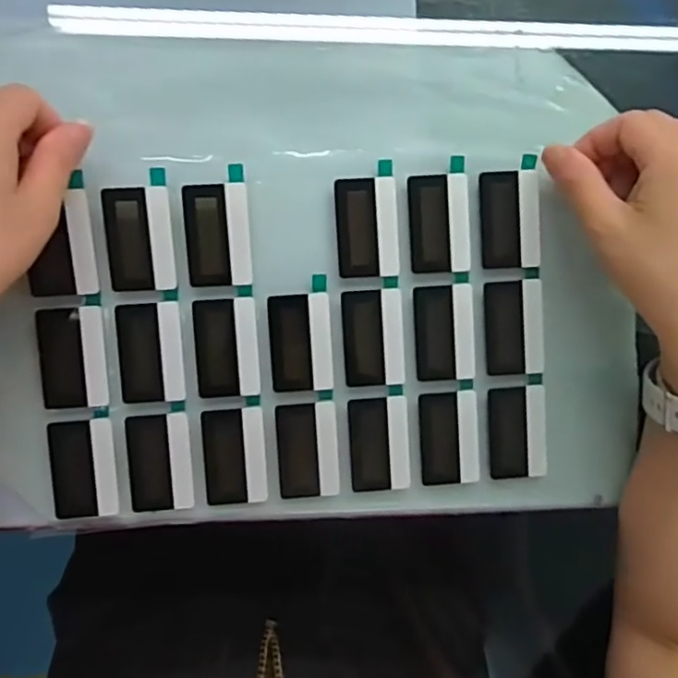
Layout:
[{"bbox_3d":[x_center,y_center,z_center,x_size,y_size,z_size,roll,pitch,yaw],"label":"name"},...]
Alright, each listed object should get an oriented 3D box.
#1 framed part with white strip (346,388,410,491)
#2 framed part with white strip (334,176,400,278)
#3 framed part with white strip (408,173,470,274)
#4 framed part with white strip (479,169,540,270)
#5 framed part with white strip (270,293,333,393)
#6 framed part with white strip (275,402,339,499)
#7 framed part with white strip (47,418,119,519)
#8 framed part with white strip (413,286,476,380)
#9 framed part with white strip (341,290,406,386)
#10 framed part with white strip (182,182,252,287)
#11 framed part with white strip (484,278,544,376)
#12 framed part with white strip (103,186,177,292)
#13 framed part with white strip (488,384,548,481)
[{"bbox_3d":[0.023,0.059,0.363,0.034,0.004,0.059,-4,96,-5],"label":"framed part with white strip"},{"bbox_3d":[0.015,-0.061,0.348,0.033,0.004,0.054,-4,96,-5],"label":"framed part with white strip"},{"bbox_3d":[0.056,-0.064,0.352,0.034,0.004,0.054,-4,96,-5],"label":"framed part with white strip"},{"bbox_3d":[0.097,-0.067,0.357,0.033,0.004,0.054,-4,96,-5],"label":"framed part with white strip"},{"bbox_3d":[-0.021,0.003,0.351,0.033,0.004,0.054,-4,96,-5],"label":"framed part with white strip"},{"bbox_3d":[-0.018,0.064,0.359,0.033,0.004,0.054,-3,96,-5],"label":"framed part with white strip"},{"bbox_3d":[-0.140,0.072,0.346,0.034,0.007,0.053,-3,96,-6],"label":"framed part with white strip"},{"bbox_3d":[0.061,-0.003,0.359,0.034,0.004,0.054,-4,96,-5],"label":"framed part with white strip"},{"bbox_3d":[0.019,0.000,0.354,0.033,0.004,0.054,-4,96,-5],"label":"framed part with white strip"},{"bbox_3d":[-0.065,-0.055,0.339,0.033,0.004,0.054,-4,96,-5],"label":"framed part with white strip"},{"bbox_3d":[0.101,-0.006,0.363,0.033,0.004,0.054,-4,96,-5],"label":"framed part with white strip"},{"bbox_3d":[-0.105,-0.052,0.333,0.034,0.004,0.054,-3,96,-5],"label":"framed part with white strip"},{"bbox_3d":[0.105,0.055,0.371,0.034,0.004,0.054,-3,96,-5],"label":"framed part with white strip"}]

